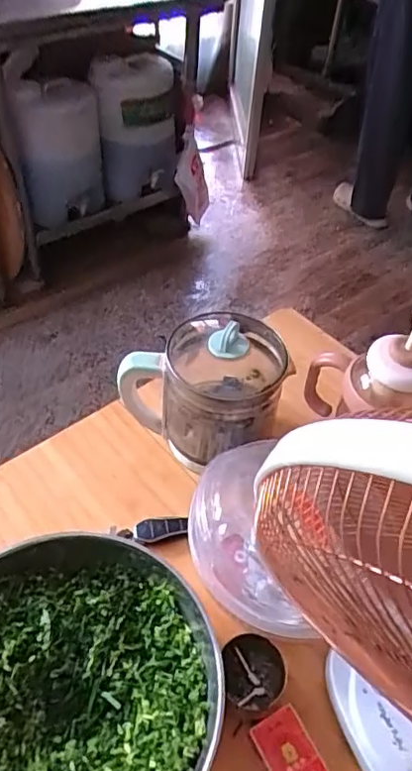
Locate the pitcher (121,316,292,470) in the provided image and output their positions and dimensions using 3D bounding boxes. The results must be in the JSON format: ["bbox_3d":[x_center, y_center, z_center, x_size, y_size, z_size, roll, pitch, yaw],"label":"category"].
[{"bbox_3d":[-0.002,-0.005,0.756,0.201,0.201,0.161,17,50,11],"label":"pitcher"}]

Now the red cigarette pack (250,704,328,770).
[{"bbox_3d":[0.087,0.375,0.552,0.050,0.028,0.085,-21,53,-21],"label":"red cigarette pack"}]

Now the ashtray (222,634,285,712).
[{"bbox_3d":[0.052,0.317,0.611,0.066,0.041,0.069,2,48,-2],"label":"ashtray"}]

